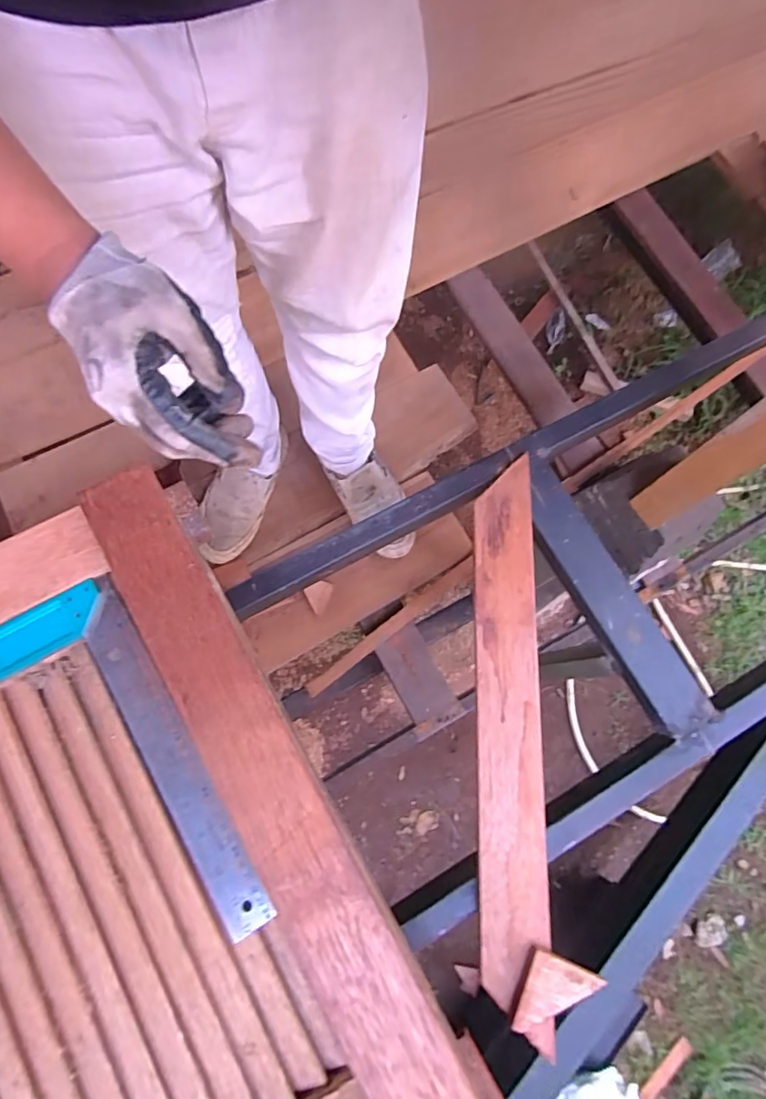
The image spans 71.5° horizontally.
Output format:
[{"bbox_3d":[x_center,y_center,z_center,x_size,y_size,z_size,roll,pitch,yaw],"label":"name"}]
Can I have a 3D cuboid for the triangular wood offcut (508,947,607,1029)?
[{"bbox_3d":[0.154,0.399,0.469,0.062,0.012,0.066,28,75,3],"label":"triangular wood offcut"}]

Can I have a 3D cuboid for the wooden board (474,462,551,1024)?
[{"bbox_3d":[0.128,0.152,0.543,0.065,0.020,0.500,3,75,-3],"label":"wooden board"}]

